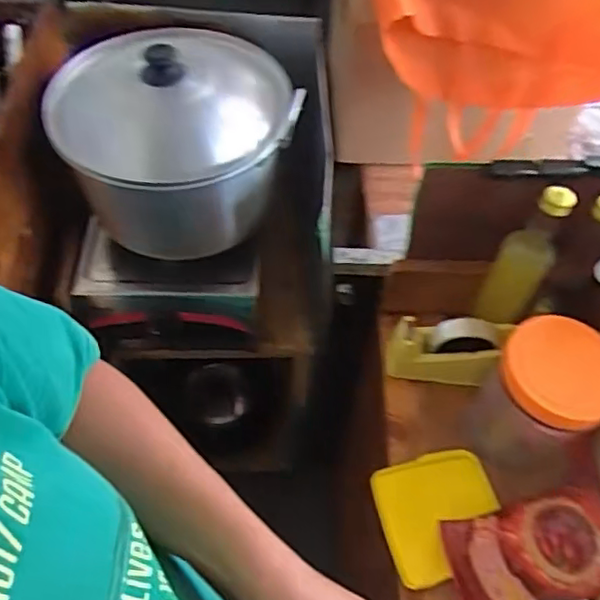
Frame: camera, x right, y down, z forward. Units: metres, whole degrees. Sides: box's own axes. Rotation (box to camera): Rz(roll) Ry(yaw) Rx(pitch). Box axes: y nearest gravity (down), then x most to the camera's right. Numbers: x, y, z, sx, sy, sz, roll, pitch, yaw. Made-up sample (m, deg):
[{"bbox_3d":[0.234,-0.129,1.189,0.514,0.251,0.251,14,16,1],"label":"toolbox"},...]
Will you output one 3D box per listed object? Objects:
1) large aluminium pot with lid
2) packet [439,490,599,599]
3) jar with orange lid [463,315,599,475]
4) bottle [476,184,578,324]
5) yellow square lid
[{"bbox_3d":[-0.171,-0.251,0.917,0.330,0.220,0.313,0,56,-1],"label":"large aluminium pot with lid"},{"bbox_3d":[0.268,0.286,0.699,0.198,0.041,0.126,-14,57,-10],"label":"packet"},{"bbox_3d":[0.284,0.114,0.733,0.124,0.160,0.133,0,56,-1],"label":"jar with orange lid"},{"bbox_3d":[0.268,-0.050,0.741,0.062,0.205,0.053,28,60,17],"label":"bottle"},{"bbox_3d":[0.166,0.253,0.740,0.140,0.018,0.138,-13,57,-9],"label":"yellow square lid"}]

